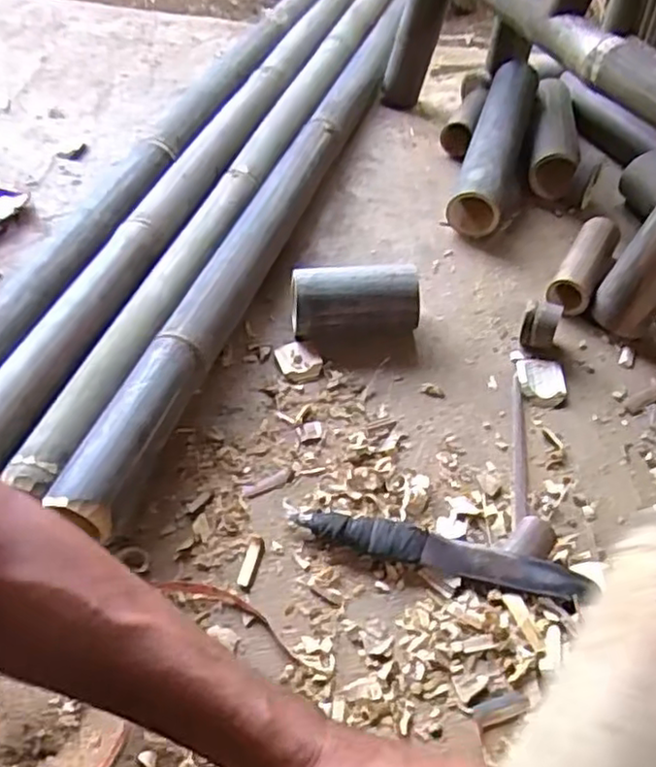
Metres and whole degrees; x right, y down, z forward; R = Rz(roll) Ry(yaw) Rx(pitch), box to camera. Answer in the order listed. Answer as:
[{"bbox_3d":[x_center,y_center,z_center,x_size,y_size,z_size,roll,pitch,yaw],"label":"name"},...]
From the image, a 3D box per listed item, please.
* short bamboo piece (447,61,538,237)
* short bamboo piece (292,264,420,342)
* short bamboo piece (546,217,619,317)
[{"bbox_3d":[0.255,-0.359,1.020,0.076,0.099,0.348,17,51,11],"label":"short bamboo piece"},{"bbox_3d":[0.031,-0.094,0.791,0.146,0.075,0.071,-1,50,-4],"label":"short bamboo piece"},{"bbox_3d":[0.332,-0.152,0.872,0.051,0.061,0.160,25,53,17],"label":"short bamboo piece"}]

